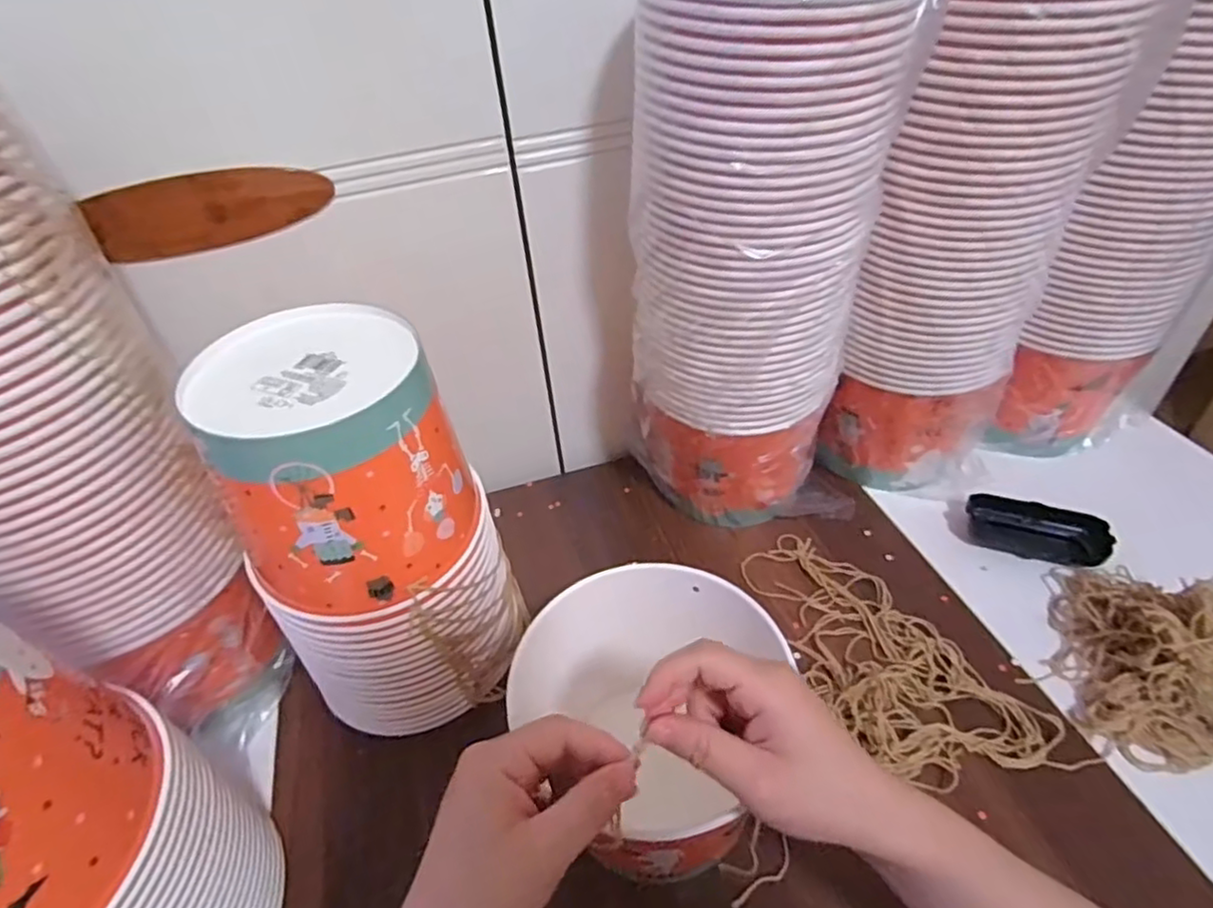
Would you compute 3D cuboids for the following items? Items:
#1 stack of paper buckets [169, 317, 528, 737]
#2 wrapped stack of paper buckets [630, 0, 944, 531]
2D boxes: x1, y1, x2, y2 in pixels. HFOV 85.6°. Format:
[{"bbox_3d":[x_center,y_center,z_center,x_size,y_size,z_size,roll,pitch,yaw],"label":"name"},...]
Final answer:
[{"bbox_3d":[-0.154,0.060,0.452,0.150,0.272,0.138,-11,43,-6],"label":"stack of paper buckets"},{"bbox_3d":[0.113,-0.121,0.513,0.157,0.437,0.139,21,49,26],"label":"wrapped stack of paper buckets"}]

